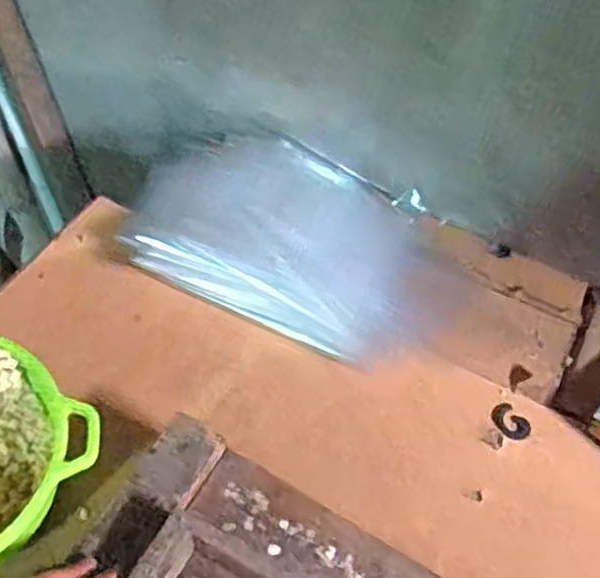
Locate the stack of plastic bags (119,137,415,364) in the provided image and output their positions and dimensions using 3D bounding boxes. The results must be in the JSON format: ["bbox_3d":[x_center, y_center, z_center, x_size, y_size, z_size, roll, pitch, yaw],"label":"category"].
[{"bbox_3d":[-0.026,-0.074,0.800,0.286,0.030,0.248,23,55,3],"label":"stack of plastic bags"}]

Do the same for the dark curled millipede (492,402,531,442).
[{"bbox_3d":[0.208,0.133,0.713,0.031,0.004,0.040,-28,59,-24],"label":"dark curled millipede"}]

